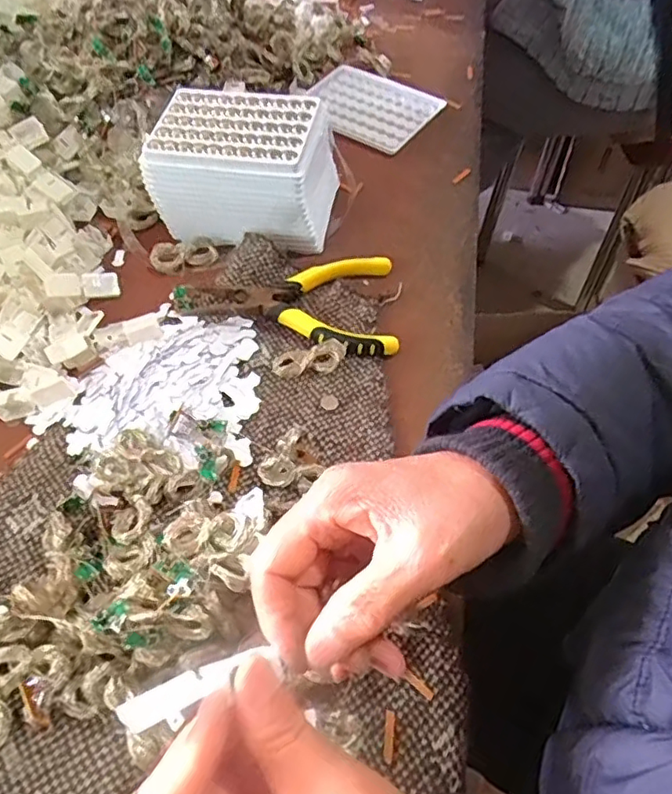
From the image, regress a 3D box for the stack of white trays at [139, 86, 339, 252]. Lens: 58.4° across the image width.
[{"bbox_3d":[-0.073,-0.185,0.493,0.138,0.080,0.100,7,58,7],"label":"stack of white trays"}]

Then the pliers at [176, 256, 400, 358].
[{"bbox_3d":[-0.036,-0.070,0.447,0.158,0.020,0.085,0,59,2],"label":"pliers"}]

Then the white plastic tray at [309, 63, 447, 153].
[{"bbox_3d":[0.028,-0.286,0.594,0.128,0.014,0.092,31,62,22],"label":"white plastic tray"}]

